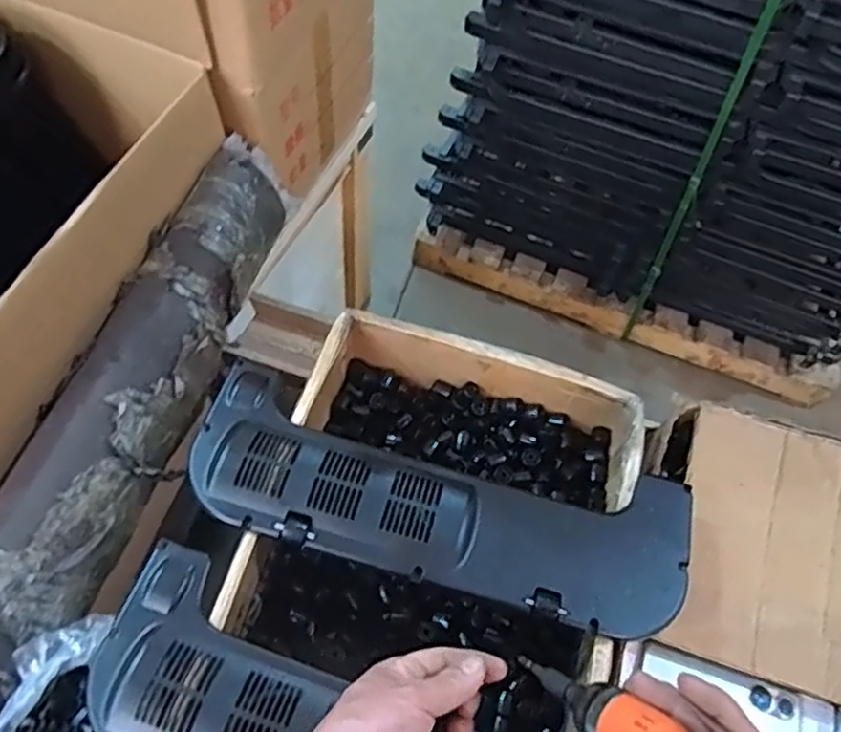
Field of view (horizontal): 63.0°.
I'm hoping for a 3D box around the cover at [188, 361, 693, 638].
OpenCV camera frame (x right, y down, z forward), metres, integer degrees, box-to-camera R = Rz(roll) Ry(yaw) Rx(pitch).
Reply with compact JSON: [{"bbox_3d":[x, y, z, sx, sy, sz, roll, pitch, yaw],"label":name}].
[{"bbox_3d":[0.018,0.124,0.656,0.476,0.029,0.157,15,62,4],"label":"cover"}]

